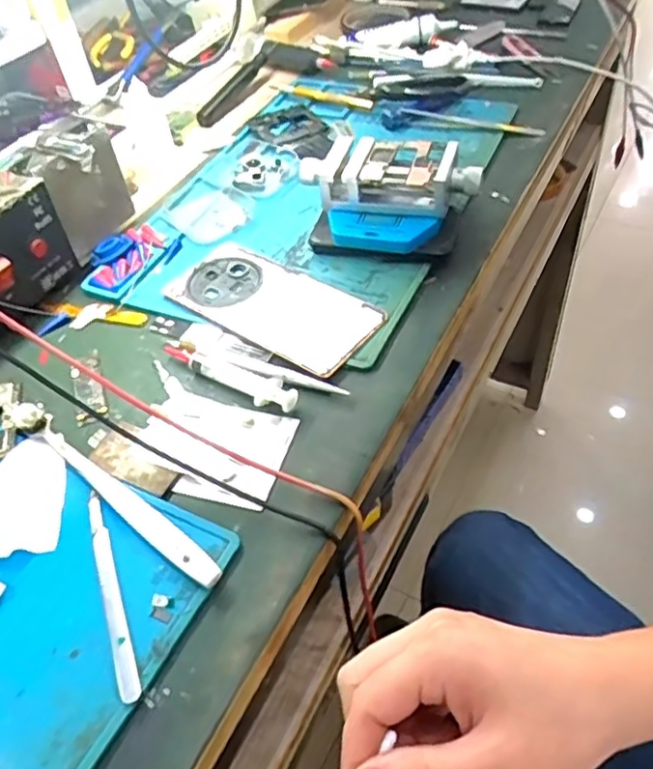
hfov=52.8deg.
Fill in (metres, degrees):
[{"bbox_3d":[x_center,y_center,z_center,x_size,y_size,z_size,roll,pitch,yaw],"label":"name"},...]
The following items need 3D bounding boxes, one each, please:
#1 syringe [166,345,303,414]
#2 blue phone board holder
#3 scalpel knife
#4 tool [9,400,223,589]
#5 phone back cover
[{"bbox_3d":[-0.063,-0.009,0.434,0.106,0.011,0.022,27,56,28],"label":"syringe"},{"bbox_3d":[0.045,-0.143,0.509,0.136,0.058,0.090,10,50,15],"label":"blue phone board holder"},{"bbox_3d":[-0.112,0.104,0.338,0.009,0.004,0.118,-20,49,-11],"label":"scalpel knife"},{"bbox_3d":[-0.128,0.056,0.380,0.190,0.008,0.018,29,57,29],"label":"tool"},{"bbox_3d":[-0.039,-0.060,0.477,0.155,0.005,0.076,28,56,28],"label":"phone back cover"}]

